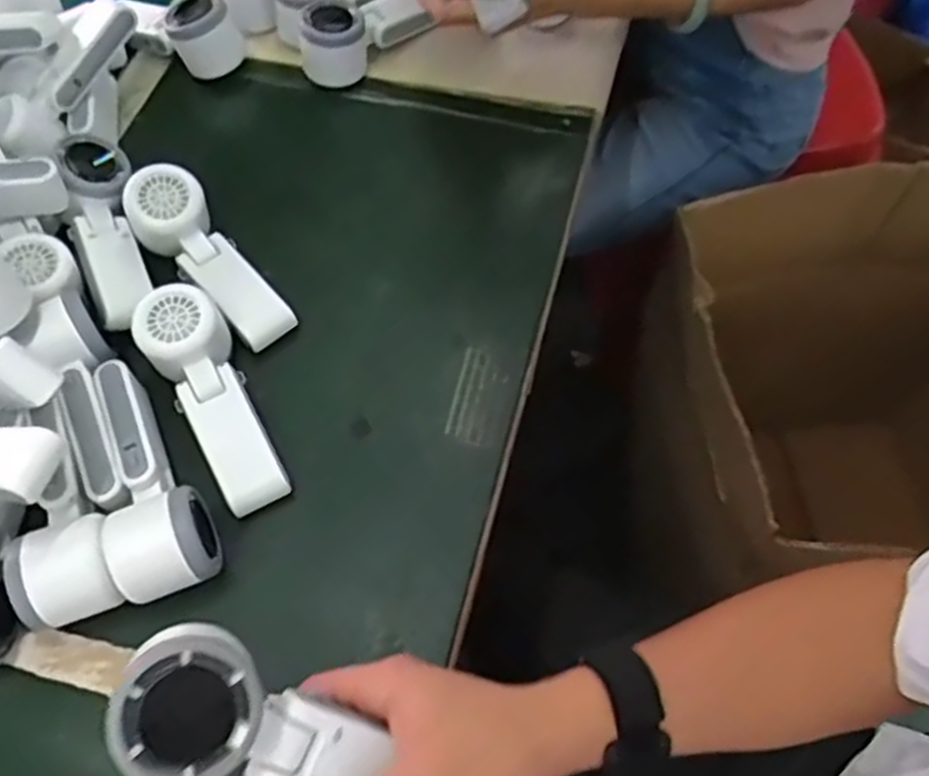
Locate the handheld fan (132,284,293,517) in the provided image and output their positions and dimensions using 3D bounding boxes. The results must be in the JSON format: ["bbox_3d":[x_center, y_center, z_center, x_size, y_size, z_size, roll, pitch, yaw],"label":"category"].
[{"bbox_3d":[-0.170,0.006,0.541,0.053,0.053,0.165,-27,62,-12],"label":"handheld fan"}]

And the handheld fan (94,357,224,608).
[{"bbox_3d":[-0.204,0.051,0.508,0.056,0.050,0.171,-20,62,-9],"label":"handheld fan"}]

